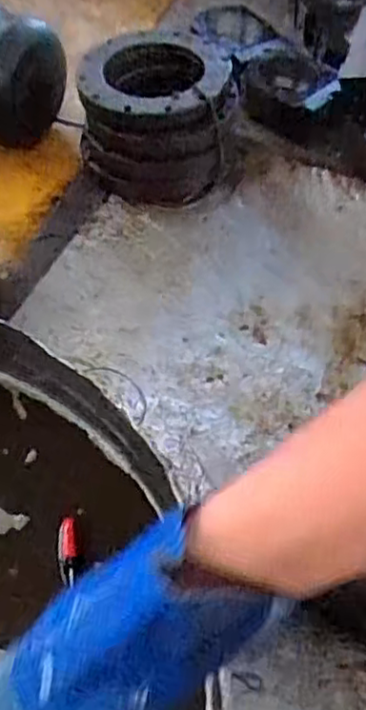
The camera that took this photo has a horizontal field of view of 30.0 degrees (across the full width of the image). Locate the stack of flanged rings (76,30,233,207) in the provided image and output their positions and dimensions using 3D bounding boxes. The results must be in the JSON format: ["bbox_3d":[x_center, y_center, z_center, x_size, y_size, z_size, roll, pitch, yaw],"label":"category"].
[{"bbox_3d":[-0.043,-0.421,1.178,0.242,0.217,0.232,9,55,5],"label":"stack of flanged rings"}]

